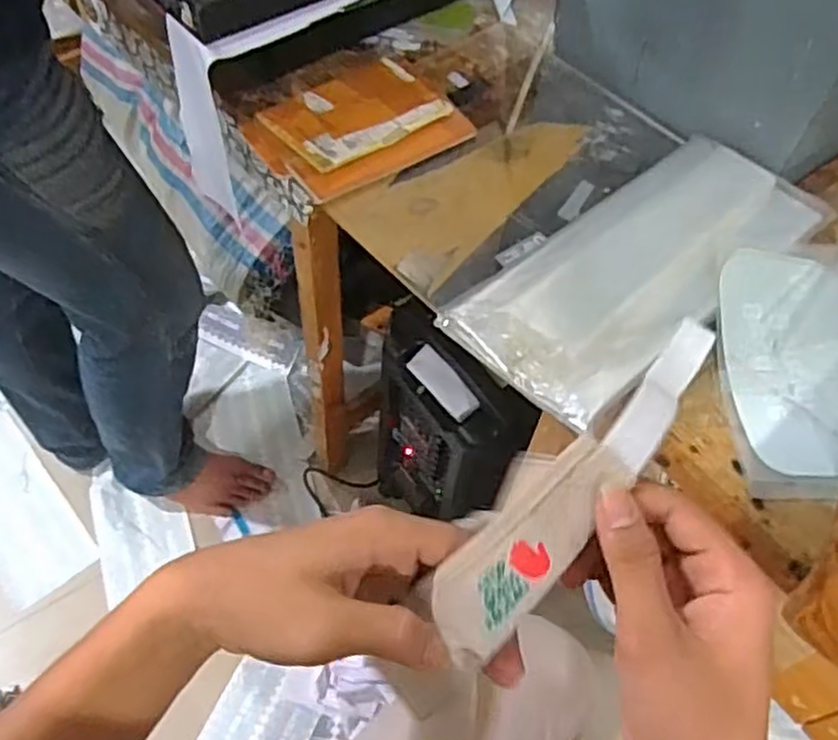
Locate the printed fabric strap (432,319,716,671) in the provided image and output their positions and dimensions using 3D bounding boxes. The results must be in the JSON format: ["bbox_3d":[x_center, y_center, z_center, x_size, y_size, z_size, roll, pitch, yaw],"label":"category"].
[{"bbox_3d":[0.086,0.041,0.356,0.039,0.047,0.215,38,67,19],"label":"printed fabric strap"}]

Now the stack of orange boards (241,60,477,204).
[{"bbox_3d":[-0.058,-0.237,0.737,0.185,0.027,0.132,-32,65,-22],"label":"stack of orange boards"}]

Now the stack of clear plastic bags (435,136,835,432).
[{"bbox_3d":[0.195,-0.096,0.655,0.359,0.040,0.156,-36,66,-24],"label":"stack of clear plastic bags"}]

